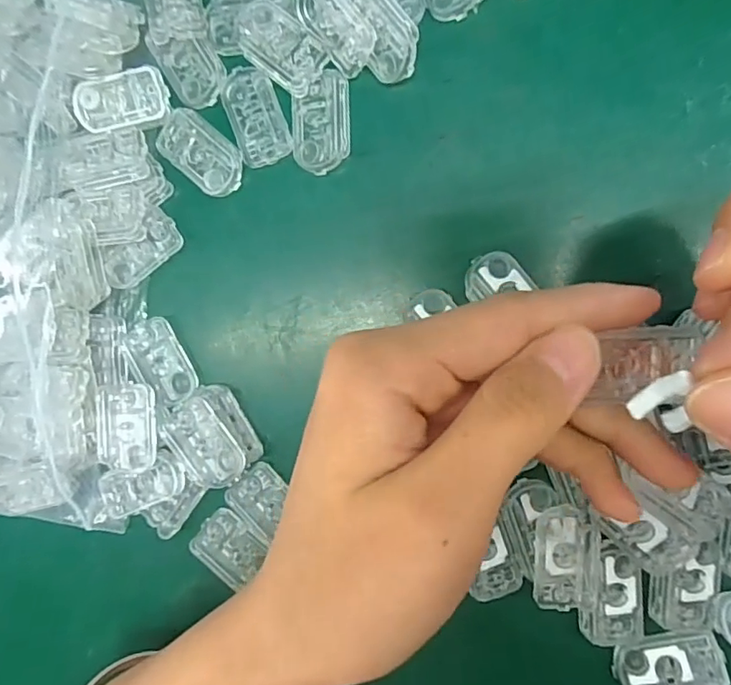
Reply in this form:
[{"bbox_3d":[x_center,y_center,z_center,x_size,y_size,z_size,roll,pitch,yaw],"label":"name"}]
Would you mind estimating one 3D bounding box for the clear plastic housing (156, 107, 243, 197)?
[{"bbox_3d":[-0.066,-0.075,0.210,0.038,0.004,0.021,42,97,7],"label":"clear plastic housing"}]

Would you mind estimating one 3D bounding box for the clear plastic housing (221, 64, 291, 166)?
[{"bbox_3d":[-0.043,-0.089,0.206,0.020,0.004,0.037,-19,87,9],"label":"clear plastic housing"}]

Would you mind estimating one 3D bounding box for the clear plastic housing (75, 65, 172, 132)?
[{"bbox_3d":[-0.096,-0.096,0.209,0.035,0.007,0.019,-8,89,10],"label":"clear plastic housing"}]

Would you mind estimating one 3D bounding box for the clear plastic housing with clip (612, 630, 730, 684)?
[{"bbox_3d":[0.111,0.118,0.192,0.037,0.004,0.022,-16,88,9],"label":"clear plastic housing with clip"}]

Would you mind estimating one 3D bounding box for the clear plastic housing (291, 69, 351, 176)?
[{"bbox_3d":[-0.017,-0.084,0.204,0.022,0.004,0.036,0,90,10],"label":"clear plastic housing"}]

